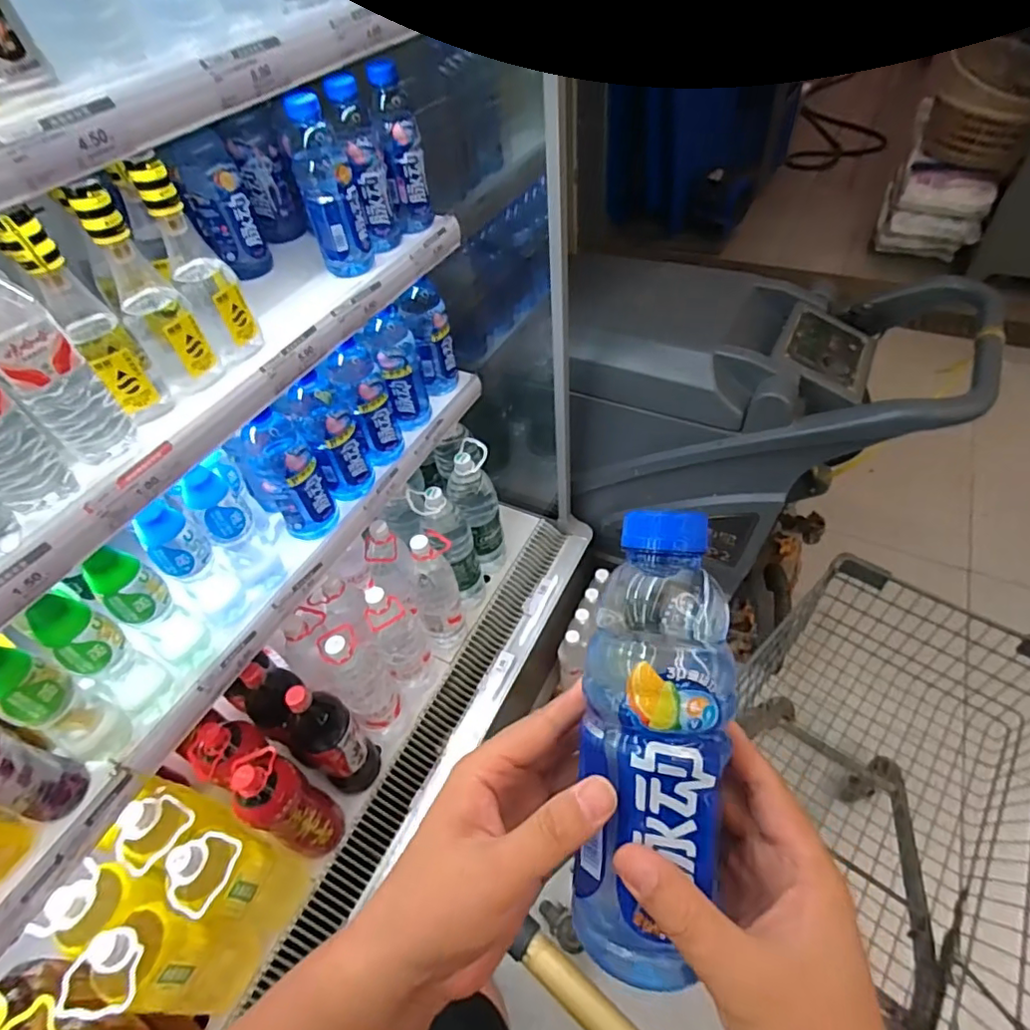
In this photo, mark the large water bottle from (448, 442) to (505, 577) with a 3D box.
[{"bbox_3d":[-0.078,0.006,1.203,0.096,0.336,0.107,-12,48,-4],"label":"large water bottle"}]

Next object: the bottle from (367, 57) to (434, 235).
[{"bbox_3d":[-0.163,-0.519,0.822,0.059,0.213,0.059,-12,48,-4],"label":"bottle"}]

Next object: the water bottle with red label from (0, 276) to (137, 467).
[{"bbox_3d":[-0.433,-0.139,0.519,0.060,0.217,0.063,32,59,30],"label":"water bottle with red label"}]

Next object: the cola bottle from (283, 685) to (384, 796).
[{"bbox_3d":[-0.296,0.373,0.926,0.085,0.314,0.094,32,59,30],"label":"cola bottle"}]

